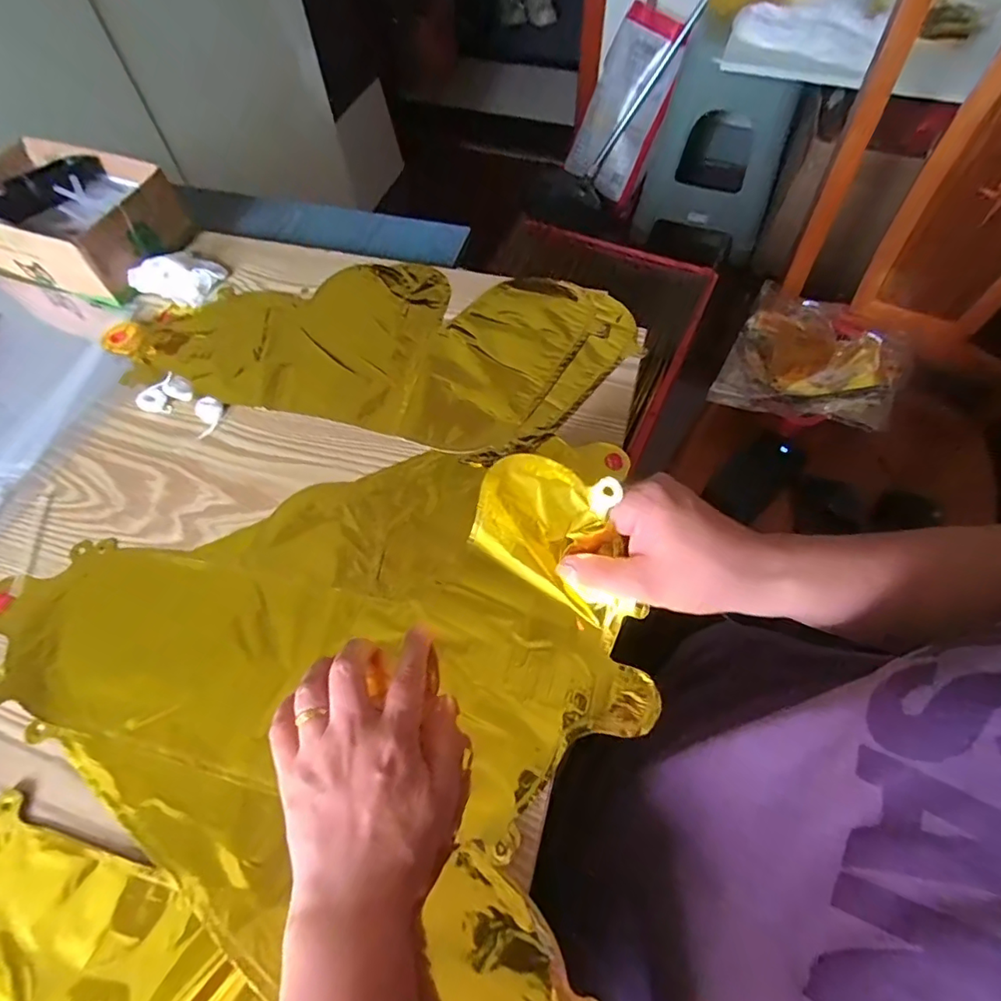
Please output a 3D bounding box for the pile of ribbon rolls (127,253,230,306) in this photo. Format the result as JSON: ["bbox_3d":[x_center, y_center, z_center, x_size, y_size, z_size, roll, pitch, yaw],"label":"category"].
[{"bbox_3d":[-0.315,-0.224,0.535,0.067,0.030,0.062,21,63,15],"label":"pile of ribbon rolls"}]

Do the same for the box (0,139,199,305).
[{"bbox_3d":[-0.431,-0.289,0.561,0.195,0.072,0.147,18,62,13],"label":"box"}]

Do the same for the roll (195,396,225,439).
[{"bbox_3d":[-0.243,-0.072,0.457,0.021,0.010,0.036,-14,60,-5],"label":"roll"}]

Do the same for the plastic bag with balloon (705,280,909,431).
[{"bbox_3d":[0.459,-0.206,0.795,0.222,0.043,0.286,26,65,16],"label":"plastic bag with balloon"}]

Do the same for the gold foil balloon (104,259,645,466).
[{"bbox_3d":[-0.113,-0.155,0.496,0.435,0.014,0.206,14,61,11],"label":"gold foil balloon"}]

